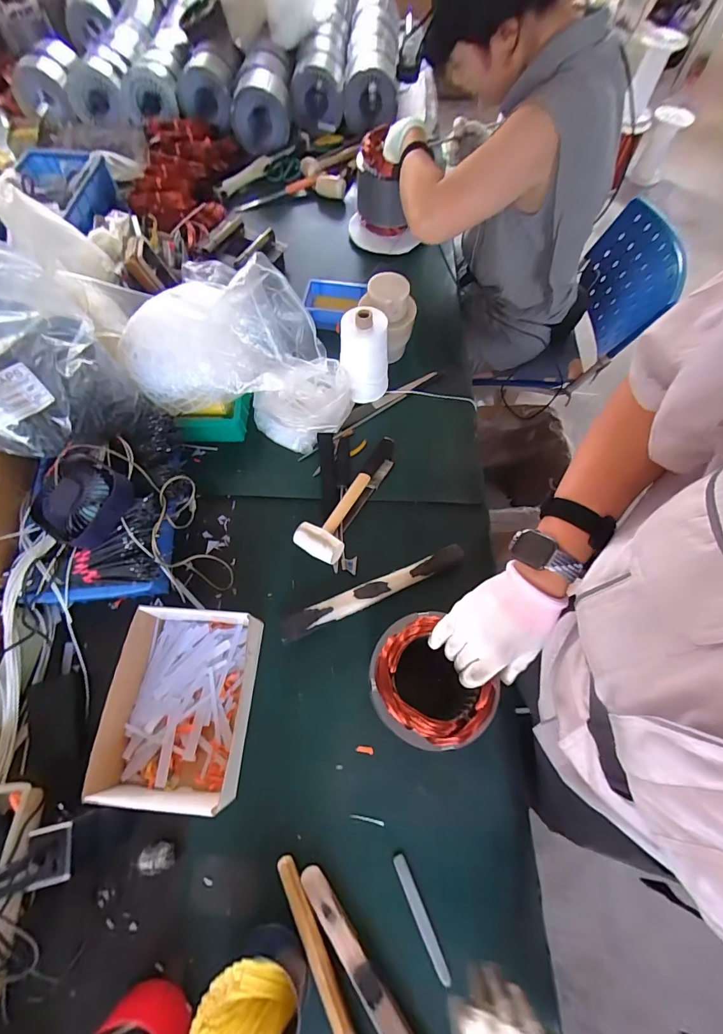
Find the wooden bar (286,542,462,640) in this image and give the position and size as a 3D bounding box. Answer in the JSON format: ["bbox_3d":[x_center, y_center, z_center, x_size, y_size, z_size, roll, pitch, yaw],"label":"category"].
[{"bbox_3d":[0.022,0.119,0.650,0.309,0.027,0.035,-23,68,-10],"label":"wooden bar"}]

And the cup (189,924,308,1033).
[{"bbox_3d":[-0.116,0.530,0.433,0.099,0.098,0.101,0,66,-1],"label":"cup"}]

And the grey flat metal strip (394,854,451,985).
[{"bbox_3d":[0.075,0.496,0.502,0.016,0.006,0.128,-23,68,-10],"label":"grey flat metal strip"}]

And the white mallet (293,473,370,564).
[{"bbox_3d":[-0.043,-0.008,0.702,0.082,0.039,0.174,24,68,10],"label":"white mallet"}]

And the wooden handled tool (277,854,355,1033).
[{"bbox_3d":[-0.040,0.546,0.471,0.023,0.014,0.259,-26,69,-11],"label":"wooden handled tool"}]

